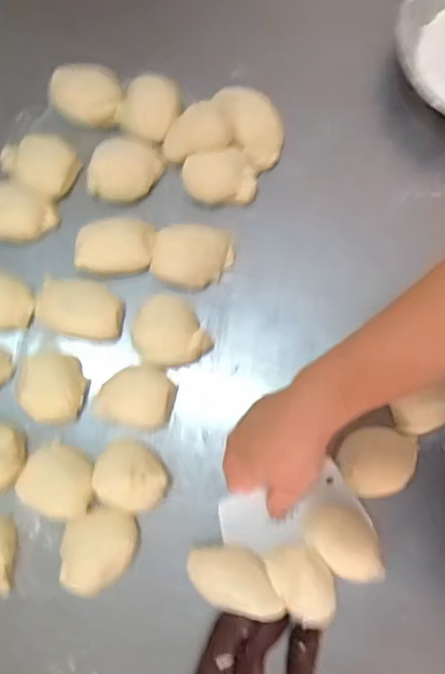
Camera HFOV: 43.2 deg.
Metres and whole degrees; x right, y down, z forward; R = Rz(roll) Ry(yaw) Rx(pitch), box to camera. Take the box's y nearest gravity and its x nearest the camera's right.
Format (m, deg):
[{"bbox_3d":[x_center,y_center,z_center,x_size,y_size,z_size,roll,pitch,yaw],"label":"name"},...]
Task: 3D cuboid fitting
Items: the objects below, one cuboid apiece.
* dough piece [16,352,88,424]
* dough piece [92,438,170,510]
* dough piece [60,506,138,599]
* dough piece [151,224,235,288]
[{"bbox_3d":[-0.155,0.047,0.517,0.057,0.033,0.062,6,79,2],"label":"dough piece"},{"bbox_3d":[-0.081,0.125,0.497,0.062,0.040,0.057,0,79,1],"label":"dough piece"},{"bbox_3d":[-0.110,0.184,0.491,0.078,0.031,0.059,-36,80,-6],"label":"dough piece"},{"bbox_3d":[-0.028,-0.076,0.535,0.072,0.037,0.053,7,79,2],"label":"dough piece"}]

